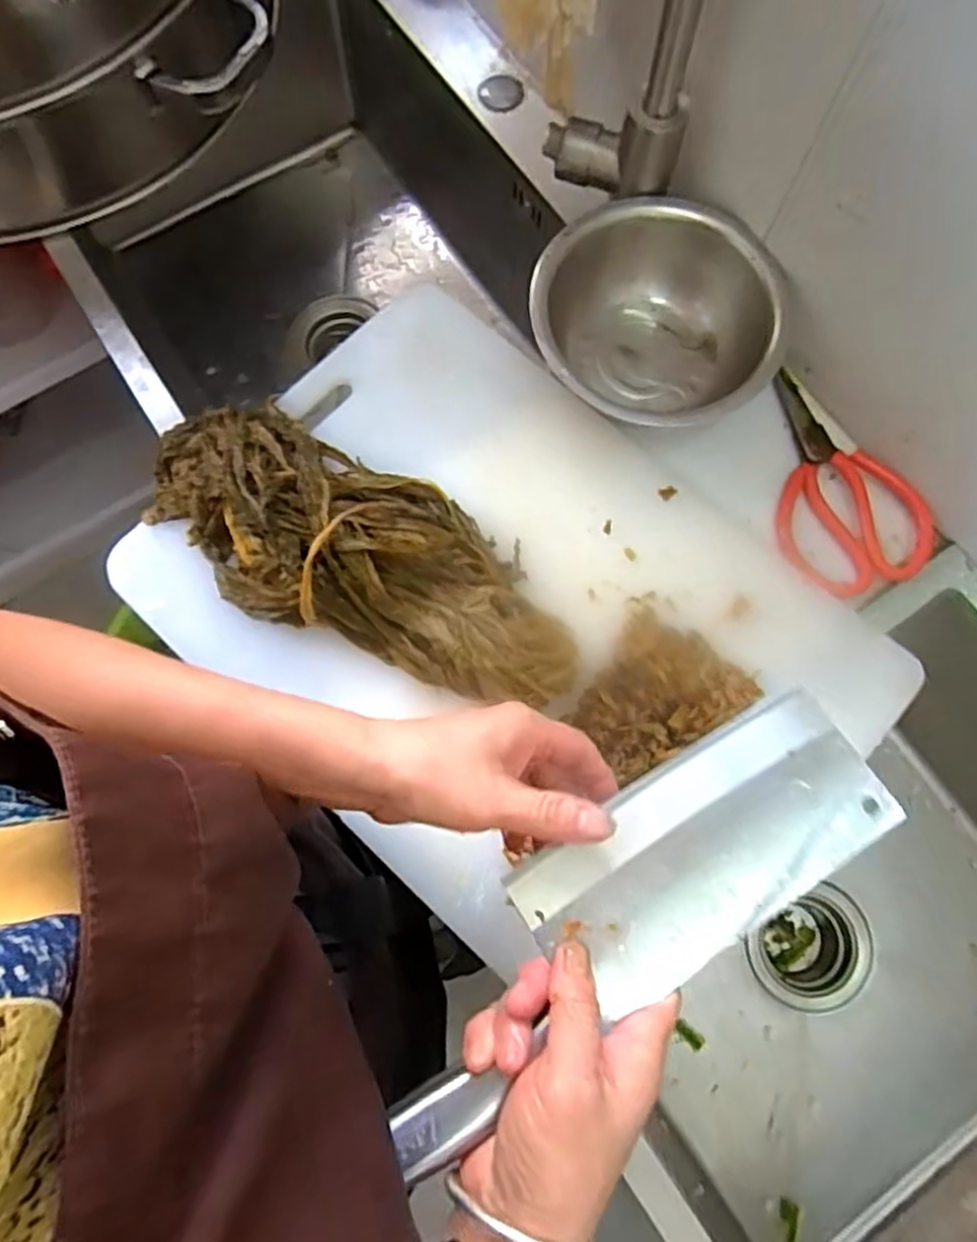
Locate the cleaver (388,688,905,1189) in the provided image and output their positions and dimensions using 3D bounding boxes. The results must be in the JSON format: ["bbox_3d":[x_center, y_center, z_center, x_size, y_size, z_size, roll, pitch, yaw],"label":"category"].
[{"bbox_3d":[0.064,0.132,0.324,0.262,0.018,0.082,-36,79,-11],"label":"cleaver"}]

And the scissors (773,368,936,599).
[{"bbox_3d":[0.254,-0.102,0.529,0.099,0.018,0.168,-20,76,8],"label":"scissors"}]

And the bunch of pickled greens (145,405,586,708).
[{"bbox_3d":[-0.094,-0.051,0.480,0.333,0.049,0.128,27,78,7],"label":"bunch of pickled greens"}]

